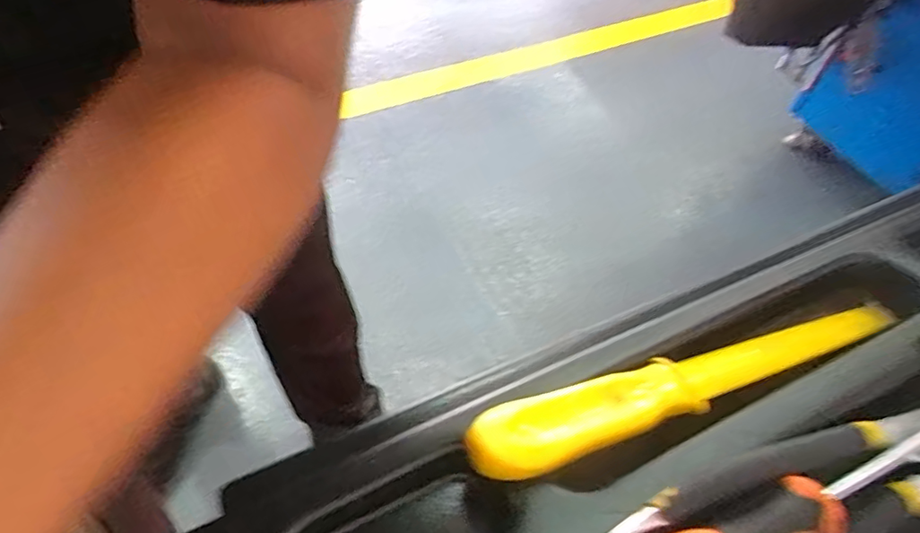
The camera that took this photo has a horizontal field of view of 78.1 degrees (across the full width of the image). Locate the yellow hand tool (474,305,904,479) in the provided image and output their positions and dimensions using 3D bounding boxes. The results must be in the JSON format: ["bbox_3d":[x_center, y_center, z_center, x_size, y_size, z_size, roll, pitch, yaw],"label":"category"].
[{"bbox_3d":[0.119,0.052,0.279,0.244,0.027,0.033,-16,56,-15],"label":"yellow hand tool"}]

